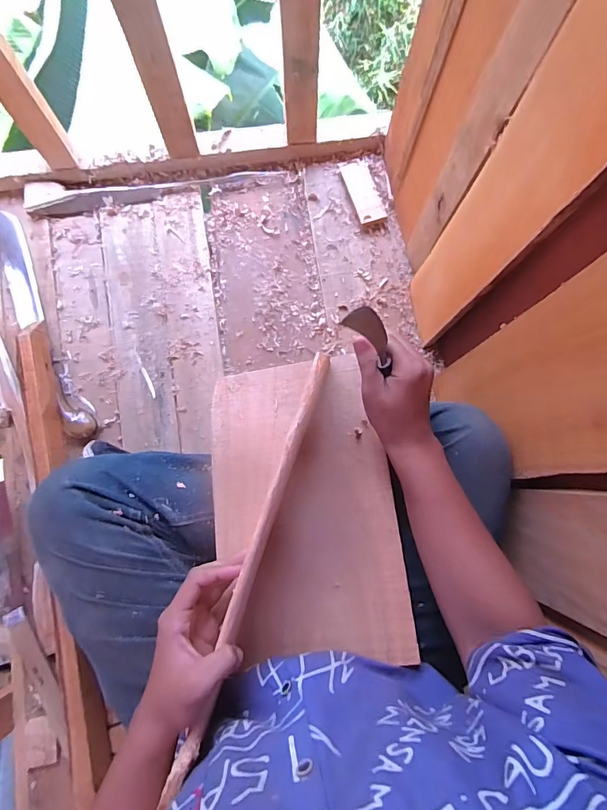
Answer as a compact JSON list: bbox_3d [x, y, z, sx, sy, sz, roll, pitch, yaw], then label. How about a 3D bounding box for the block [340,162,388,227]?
[{"bbox_3d":[0.105,-0.375,0.759,0.050,0.015,0.126,-18,80,-2],"label":"block"}]

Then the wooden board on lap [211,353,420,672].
[{"bbox_3d":[-0.003,0.106,0.478,0.197,0.015,0.315,-9,74,8],"label":"wooden board on lap"}]

